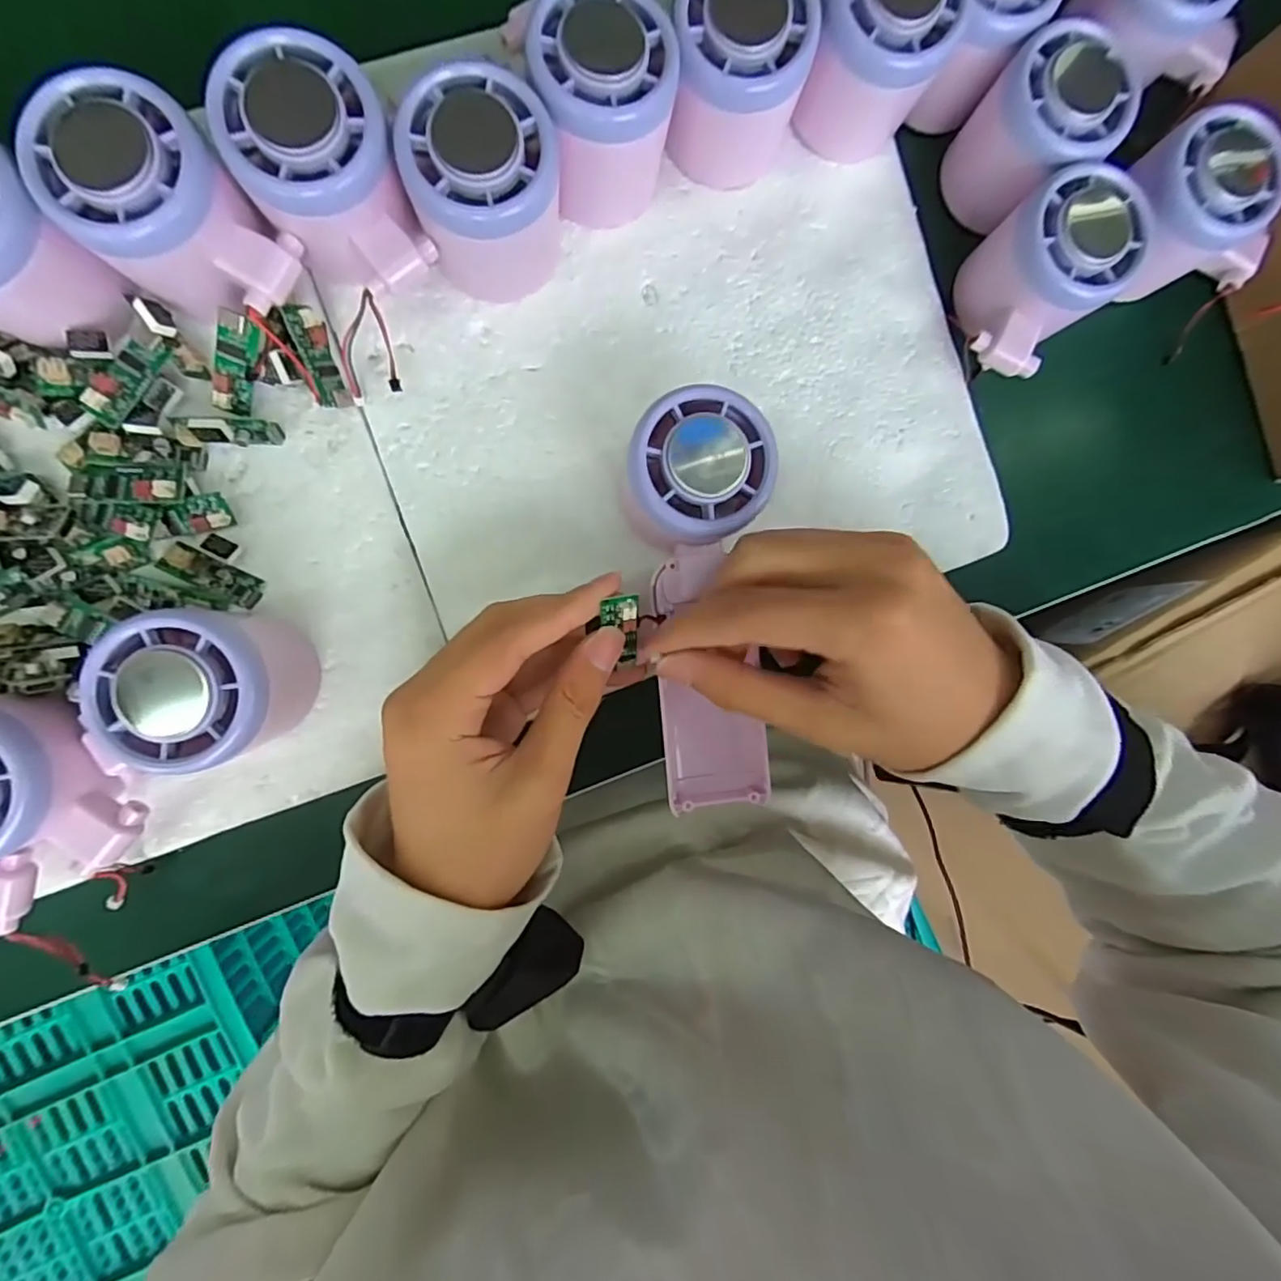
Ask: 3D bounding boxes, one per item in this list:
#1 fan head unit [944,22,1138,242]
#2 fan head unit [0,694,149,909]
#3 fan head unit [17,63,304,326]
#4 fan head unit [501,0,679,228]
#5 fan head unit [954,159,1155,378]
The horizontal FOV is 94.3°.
[{"bbox_3d":[0.173,-0.223,0.261,0.054,0.050,0.051,-35,96,-4],"label":"fan head unit"},{"bbox_3d":[-0.222,0.060,0.218,0.059,0.055,0.081,-25,95,-5],"label":"fan head unit"},{"bbox_3d":[-0.167,-0.149,0.212,0.056,0.044,0.073,-43,96,-4],"label":"fan head unit"},{"bbox_3d":[-0.017,-0.209,0.236,0.057,0.055,0.056,-22,95,-6],"label":"fan head unit"},{"bbox_3d":[0.175,-0.161,0.263,0.071,0.049,0.055,-45,97,-3],"label":"fan head unit"}]

